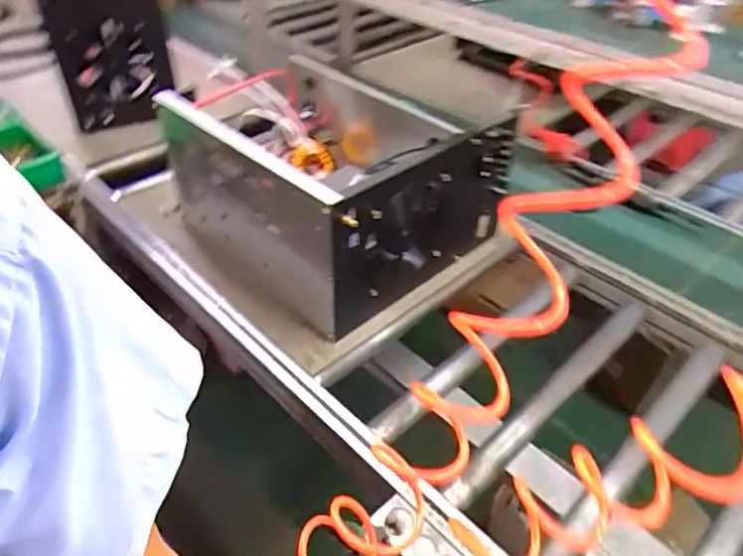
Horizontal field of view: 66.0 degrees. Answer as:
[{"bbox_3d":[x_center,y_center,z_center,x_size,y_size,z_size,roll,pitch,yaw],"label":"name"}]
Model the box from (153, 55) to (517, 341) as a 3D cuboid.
[{"bbox_3d":[-0.090,-0.214,1.156,0.569,0.336,0.441,32,48,30],"label":"box"}]

